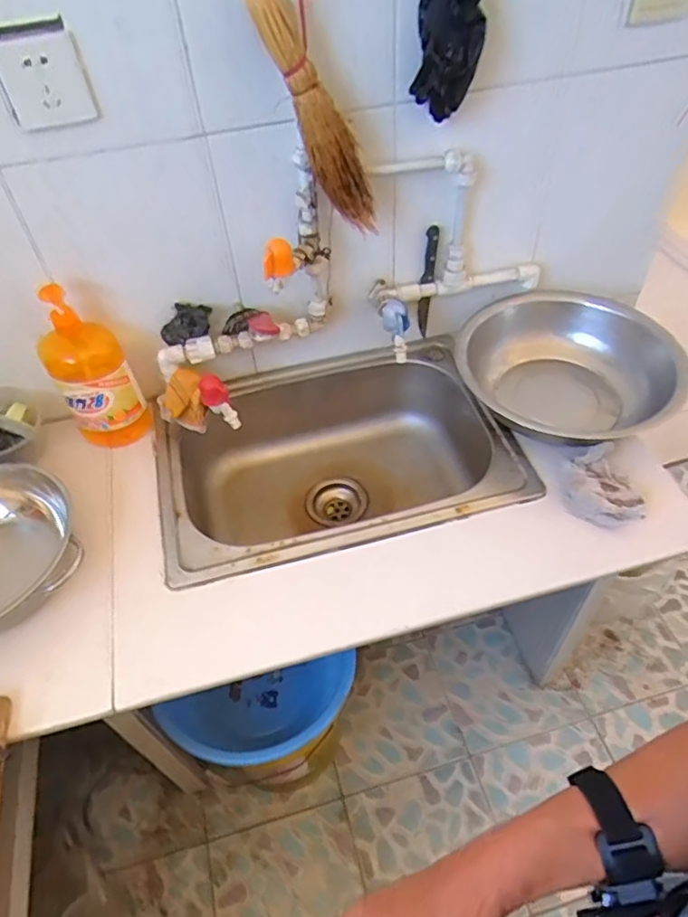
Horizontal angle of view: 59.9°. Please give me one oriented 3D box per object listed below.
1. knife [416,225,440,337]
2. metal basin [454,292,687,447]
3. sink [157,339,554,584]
[{"bbox_3d":[0.141,-0.297,1.024,0.026,0.219,0.022,-24,53,-14],"label":"knife"},{"bbox_3d":[0.353,-0.144,0.963,0.321,0.094,0.298,-3,51,3],"label":"metal basin"},{"bbox_3d":[-0.015,0.022,1.024,0.553,0.192,0.409,-14,51,-6],"label":"sink"}]

